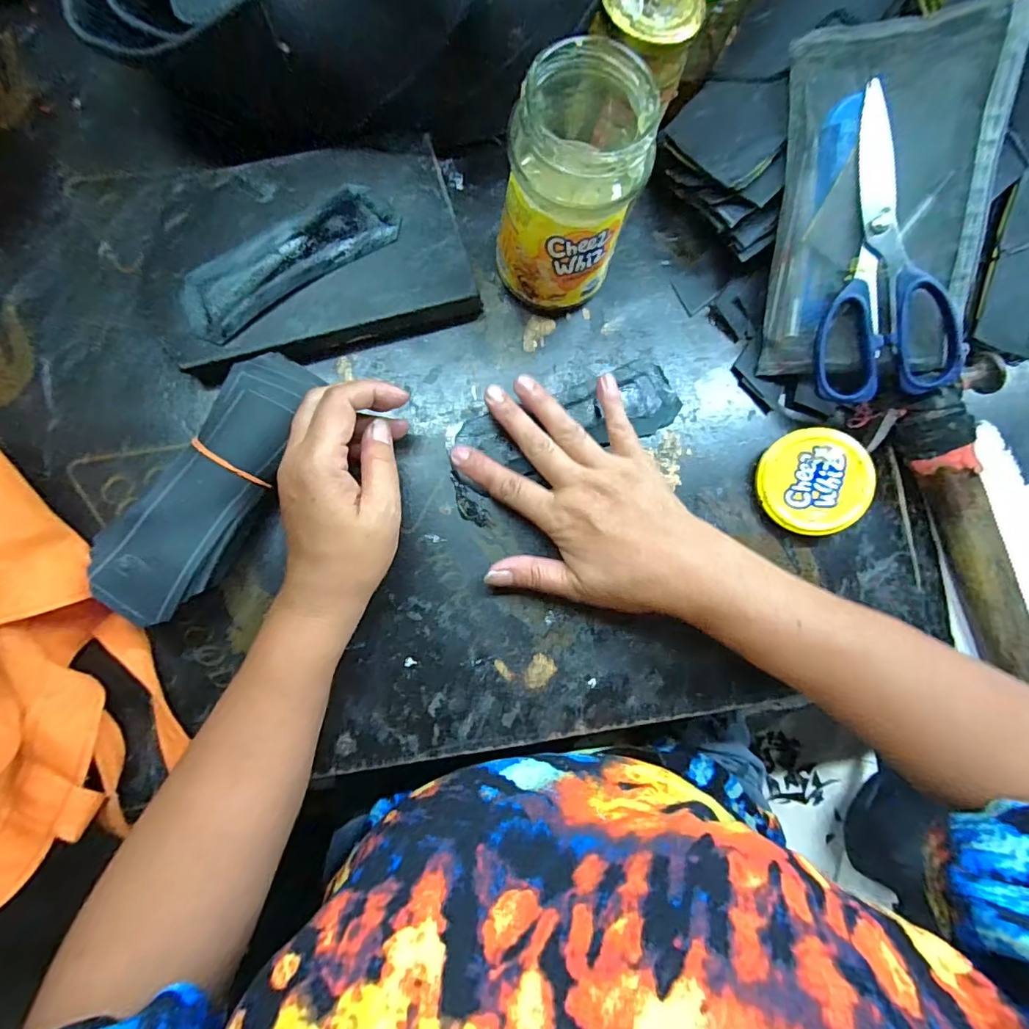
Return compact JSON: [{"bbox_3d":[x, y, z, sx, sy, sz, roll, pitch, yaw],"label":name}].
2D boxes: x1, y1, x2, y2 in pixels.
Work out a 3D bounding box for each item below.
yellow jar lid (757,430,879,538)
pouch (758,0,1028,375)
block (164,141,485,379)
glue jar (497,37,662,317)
[{"bbox_3d":[0.206,-0.023,0.351,0.070,0.007,0.070,0,88,12],"label":"yellow jar lid"},{"bbox_3d":[0.240,-0.203,0.334,0.121,0.019,0.205,3,104,11],"label":"pouch"},{"bbox_3d":[-0.137,-0.176,0.349,0.198,0.025,0.135,-20,85,-7],"label":"block"},{"bbox_3d":[0.032,-0.188,0.308,0.074,0.134,0.074,1,82,-5],"label":"glue jar"}]

